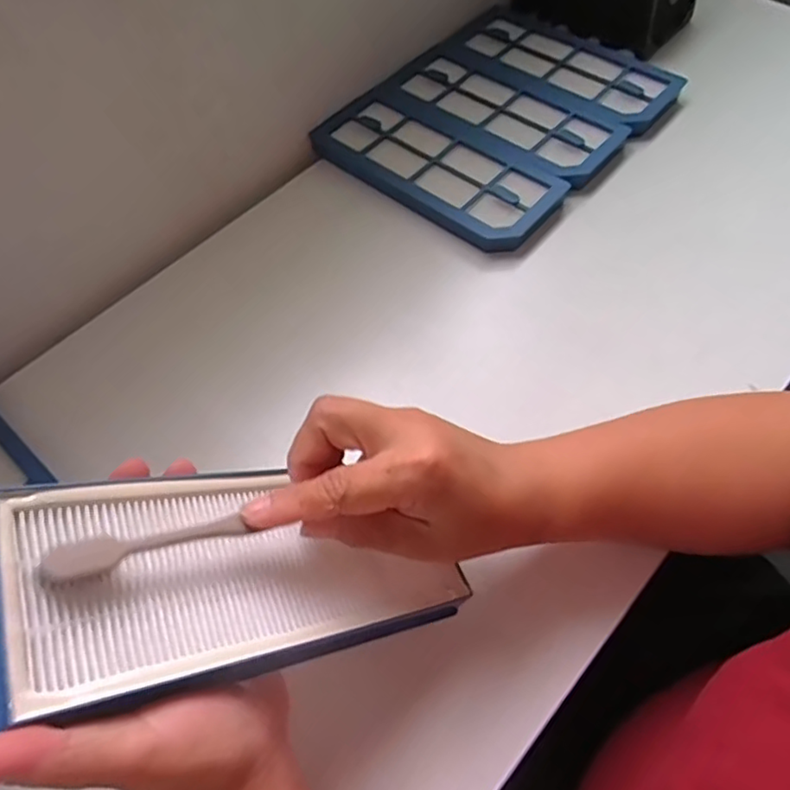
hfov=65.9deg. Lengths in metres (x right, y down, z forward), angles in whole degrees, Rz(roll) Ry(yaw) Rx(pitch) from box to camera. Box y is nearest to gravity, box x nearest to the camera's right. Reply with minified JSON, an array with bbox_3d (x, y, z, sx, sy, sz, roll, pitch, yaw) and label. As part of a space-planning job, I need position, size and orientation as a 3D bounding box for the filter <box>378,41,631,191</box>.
[{"bbox_3d":[0.095,-0.251,0.531,0.205,0.012,0.095,35,68,20],"label":"filter"}]

